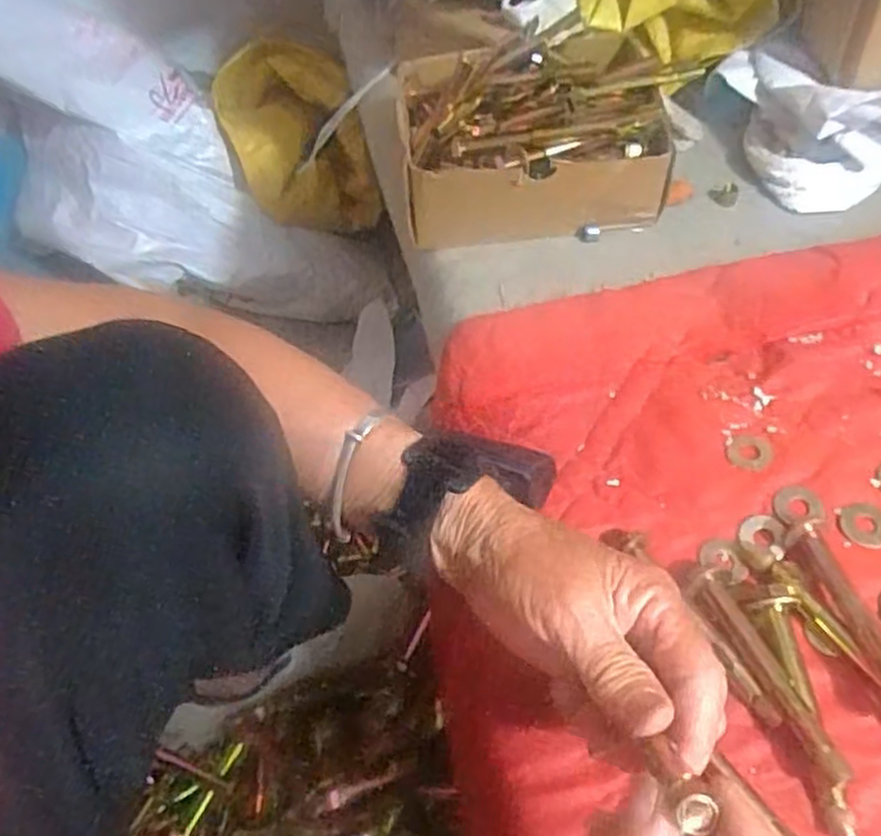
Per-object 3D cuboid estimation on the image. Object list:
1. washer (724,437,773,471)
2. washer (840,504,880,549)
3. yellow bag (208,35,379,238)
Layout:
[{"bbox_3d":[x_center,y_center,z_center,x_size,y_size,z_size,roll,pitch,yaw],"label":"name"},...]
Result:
[{"bbox_3d":[0.172,0.019,0.415,0.023,0.004,0.023,-2,56,3],"label":"washer"},{"bbox_3d":[0.221,0.055,0.384,0.025,0.004,0.023,16,58,14],"label":"washer"},{"bbox_3d":[-0.205,-0.386,1.035,0.182,0.153,0.221,-15,56,-6],"label":"yellow bag"}]

